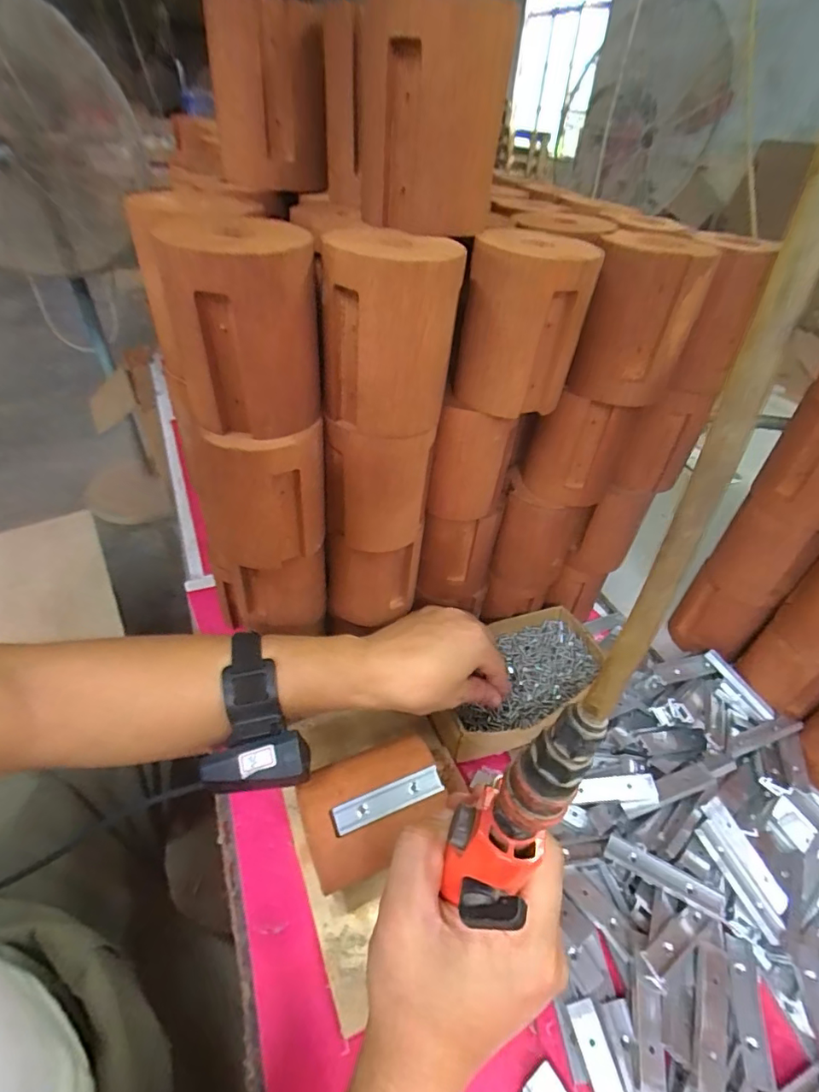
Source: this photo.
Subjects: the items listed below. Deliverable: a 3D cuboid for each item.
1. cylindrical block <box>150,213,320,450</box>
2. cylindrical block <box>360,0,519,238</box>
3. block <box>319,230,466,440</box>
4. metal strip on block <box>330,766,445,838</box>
[{"bbox_3d":[-0.094,-0.124,0.285,0.079,0.111,0.074,-12,44,-17],"label":"cylindrical block"},{"bbox_3d":[0.010,-0.239,0.286,0.081,0.096,0.082,3,42,-2],"label":"cylindrical block"},{"bbox_3d":[-0.013,-0.126,0.300,0.079,0.104,0.062,5,42,1],"label":"block"},{"bbox_3d":[-0.015,0.182,0.359,0.082,0.004,0.018,-13,70,-22],"label":"metal strip on block"}]

